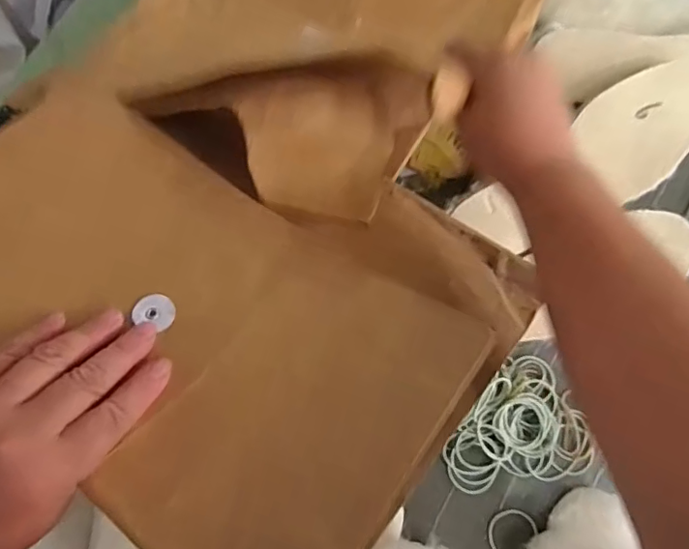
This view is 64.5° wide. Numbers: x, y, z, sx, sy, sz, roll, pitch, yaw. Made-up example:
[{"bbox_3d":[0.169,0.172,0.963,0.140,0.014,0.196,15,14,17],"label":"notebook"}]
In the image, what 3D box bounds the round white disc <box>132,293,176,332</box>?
[{"bbox_3d":[-0.111,0.021,0.322,0.024,0.004,0.021,23,57,1],"label":"round white disc"}]

